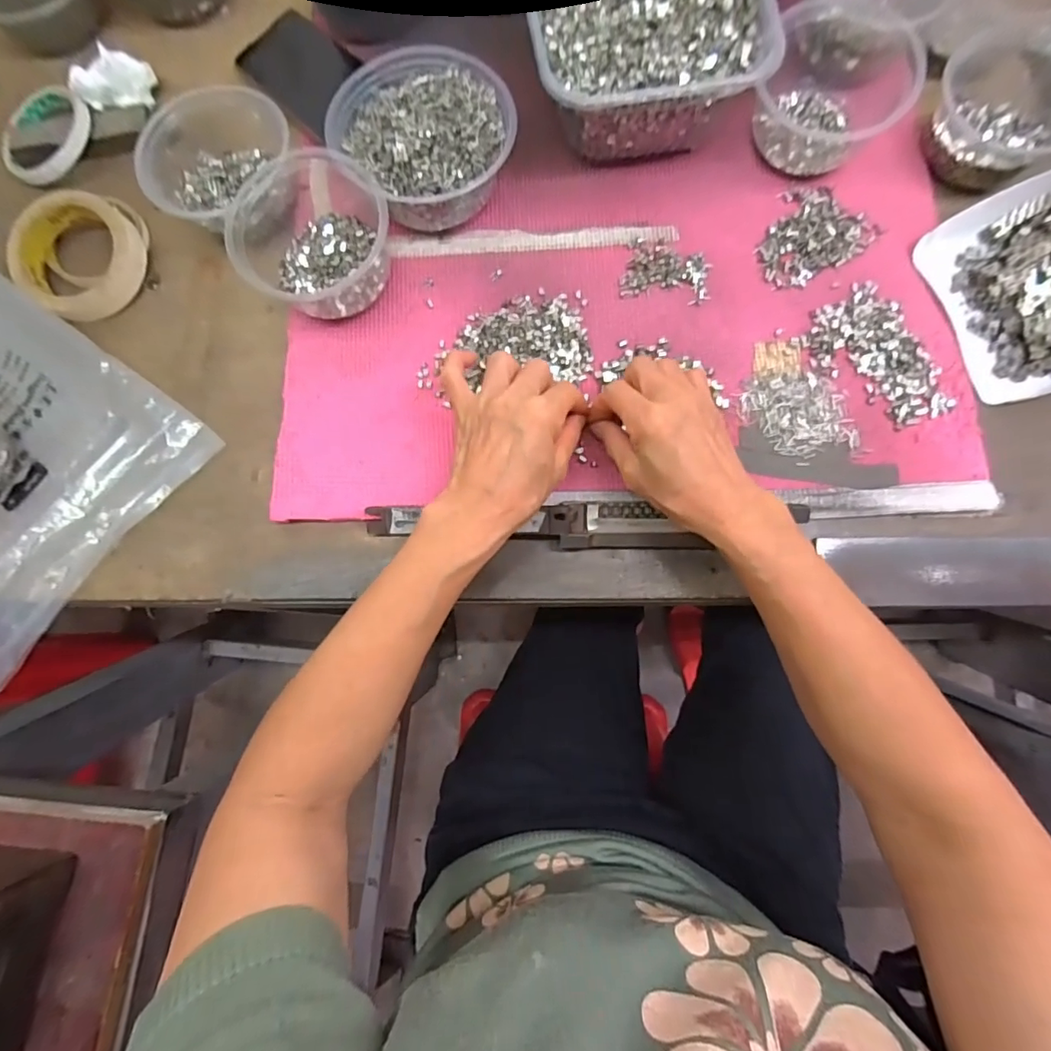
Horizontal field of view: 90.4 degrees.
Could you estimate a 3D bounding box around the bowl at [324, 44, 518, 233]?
[{"bbox_3d":[-0.078,-0.302,0.412,0.138,0.059,0.120,44,84,8],"label":"bowl"}]

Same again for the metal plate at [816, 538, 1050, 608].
[{"bbox_3d":[0.340,0.033,0.373,0.241,0.004,0.049,0,80,1],"label":"metal plate"}]

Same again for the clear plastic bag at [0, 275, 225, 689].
[{"bbox_3d":[-0.412,-0.055,0.391,0.258,0.032,0.237,39,83,7],"label":"clear plastic bag"}]

